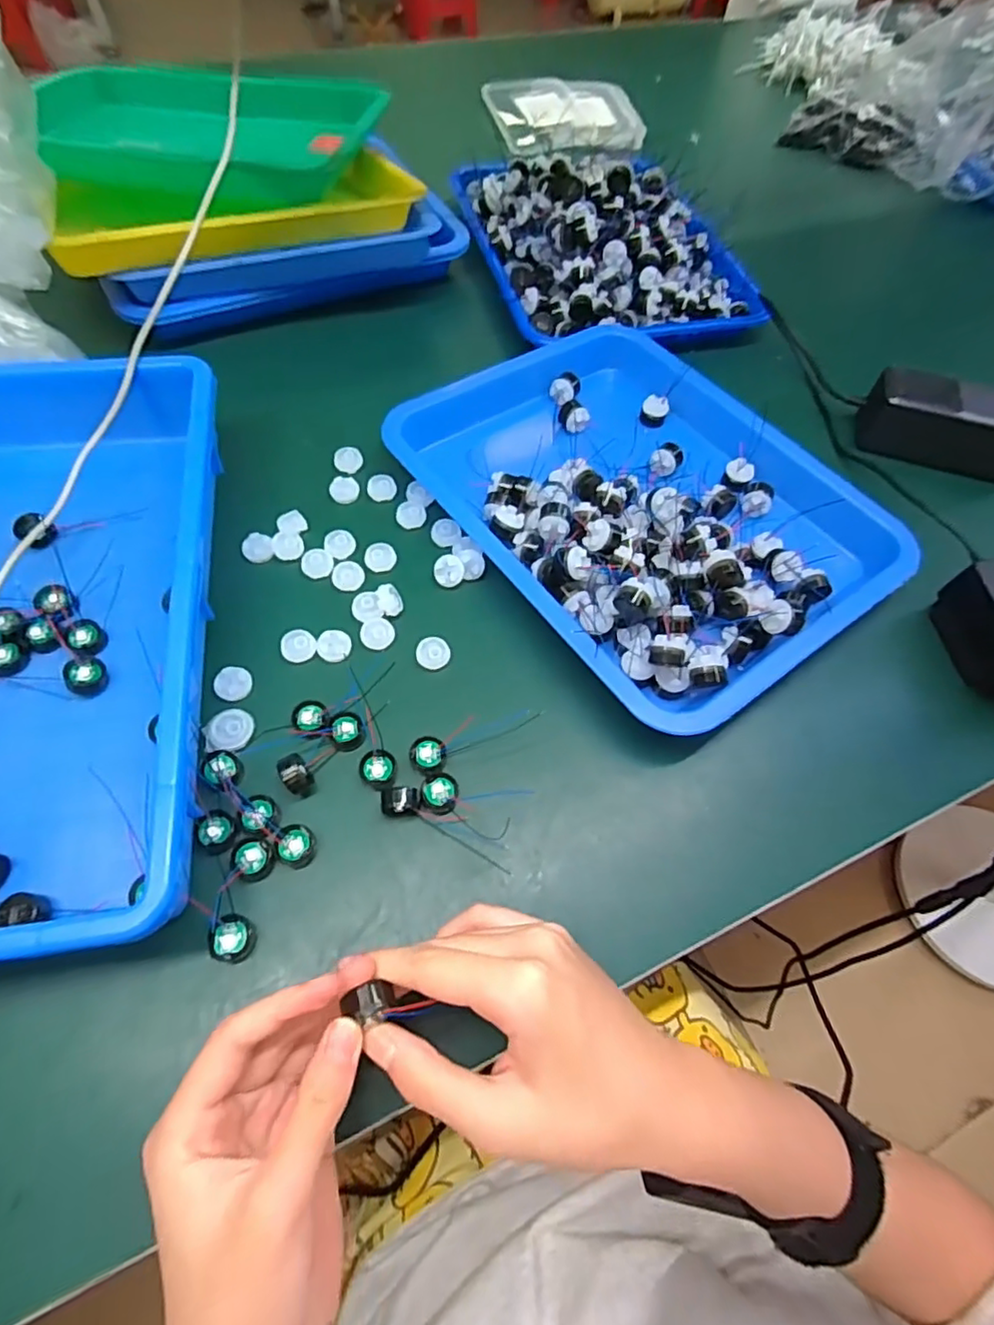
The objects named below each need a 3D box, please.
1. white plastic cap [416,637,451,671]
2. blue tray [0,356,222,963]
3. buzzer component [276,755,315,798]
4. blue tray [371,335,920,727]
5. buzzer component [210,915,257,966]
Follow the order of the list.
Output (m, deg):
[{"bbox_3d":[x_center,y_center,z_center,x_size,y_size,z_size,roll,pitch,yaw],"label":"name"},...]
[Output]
[{"bbox_3d":[-0.041,-0.006,0.391,0.021,0.006,0.020,2,60,-3],"label":"white plastic cap"},{"bbox_3d":[-0.288,-0.023,0.346,0.243,0.062,0.368,-7,61,-8],"label":"blue tray"},{"bbox_3d":[-0.112,0.063,0.343,0.015,0.015,0.020,-30,67,-20],"label":"buzzer component"},{"bbox_3d":[0.099,-0.128,0.451,0.259,0.039,0.338,-31,67,-20],"label":"blue tray"},{"bbox_3d":[-0.129,0.136,0.302,0.019,0.011,0.021,13,60,3],"label":"buzzer component"}]

